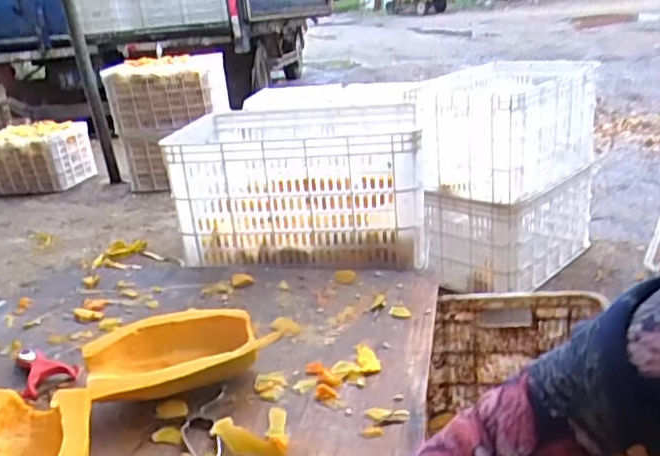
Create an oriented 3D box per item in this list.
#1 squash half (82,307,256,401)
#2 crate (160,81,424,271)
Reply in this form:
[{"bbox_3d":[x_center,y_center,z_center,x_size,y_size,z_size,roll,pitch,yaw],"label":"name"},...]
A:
[{"bbox_3d":[-0.208,0.171,0.811,0.216,0.065,0.127,-12,20,-16],"label":"squash half"},{"bbox_3d":[-0.056,-0.100,1.346,0.493,0.269,0.390,-4,22,8],"label":"crate"}]

